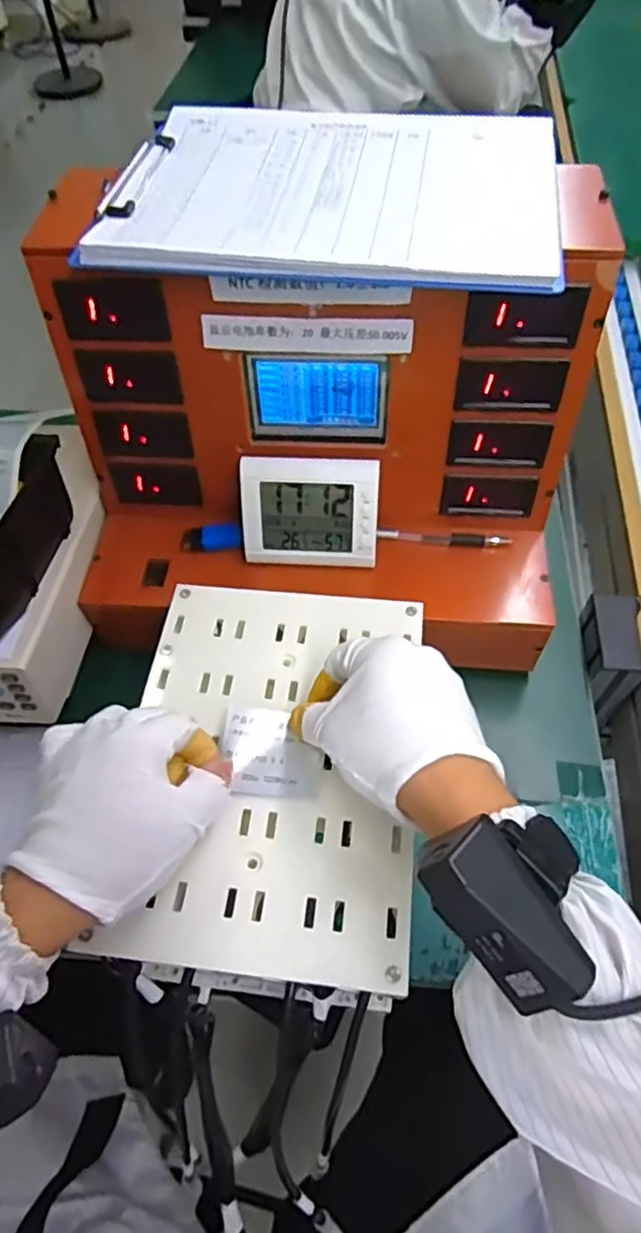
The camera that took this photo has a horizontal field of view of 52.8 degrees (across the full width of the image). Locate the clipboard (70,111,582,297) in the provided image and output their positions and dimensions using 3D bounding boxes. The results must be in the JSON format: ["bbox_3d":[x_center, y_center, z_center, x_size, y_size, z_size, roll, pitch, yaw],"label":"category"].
[{"bbox_3d":[0.010,-0.303,0.460,0.300,0.020,0.211,7,57,6],"label":"clipboard"}]

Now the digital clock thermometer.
[{"bbox_3d":[-0.009,-0.086,0.537,0.111,0.091,0.022,3,30,5],"label":"digital clock thermometer"}]

